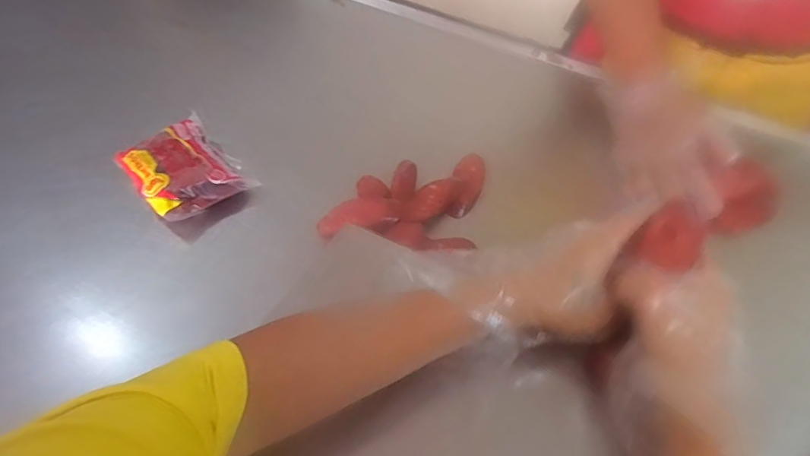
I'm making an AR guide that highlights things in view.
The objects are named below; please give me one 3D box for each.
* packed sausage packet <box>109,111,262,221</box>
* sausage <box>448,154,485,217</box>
[{"bbox_3d":[-0.267,-0.069,0.594,0.121,0.056,0.133,-36,61,-26],"label":"packed sausage packet"},{"bbox_3d":[0.080,-0.057,0.625,0.037,0.030,0.099,9,52,5],"label":"sausage"}]

